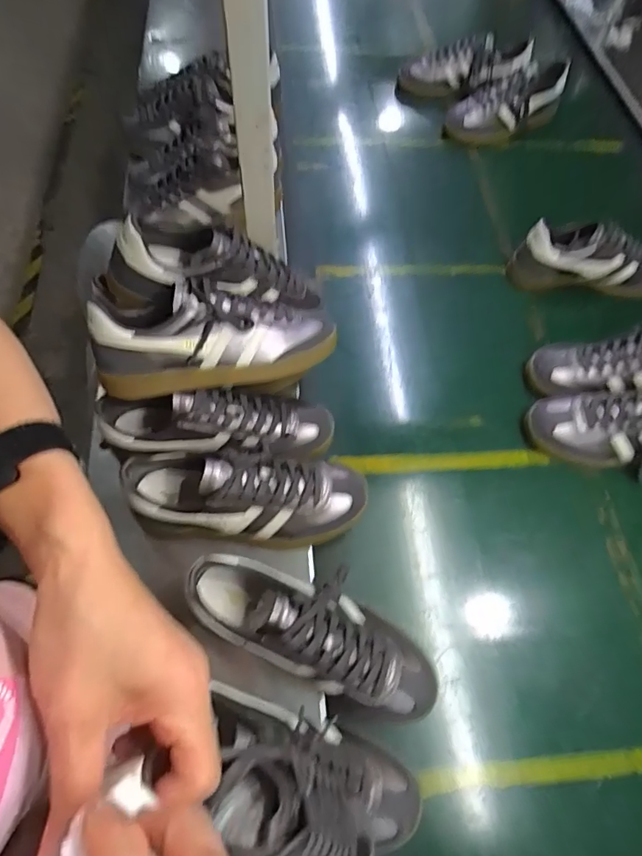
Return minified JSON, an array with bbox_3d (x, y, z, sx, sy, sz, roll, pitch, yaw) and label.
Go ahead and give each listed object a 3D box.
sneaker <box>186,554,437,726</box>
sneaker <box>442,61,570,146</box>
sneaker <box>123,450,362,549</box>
[{"bbox_3d":[-0.004,0.200,0.467,0.264,0.086,0.083,24,66,8],"label":"sneaker"},{"bbox_3d":[0.372,-0.666,0.983,0.235,0.092,0.106,-33,71,-17],"label":"sneaker"},{"bbox_3d":[-0.075,0.070,0.528,0.257,0.083,0.091,3,65,-2],"label":"sneaker"}]

